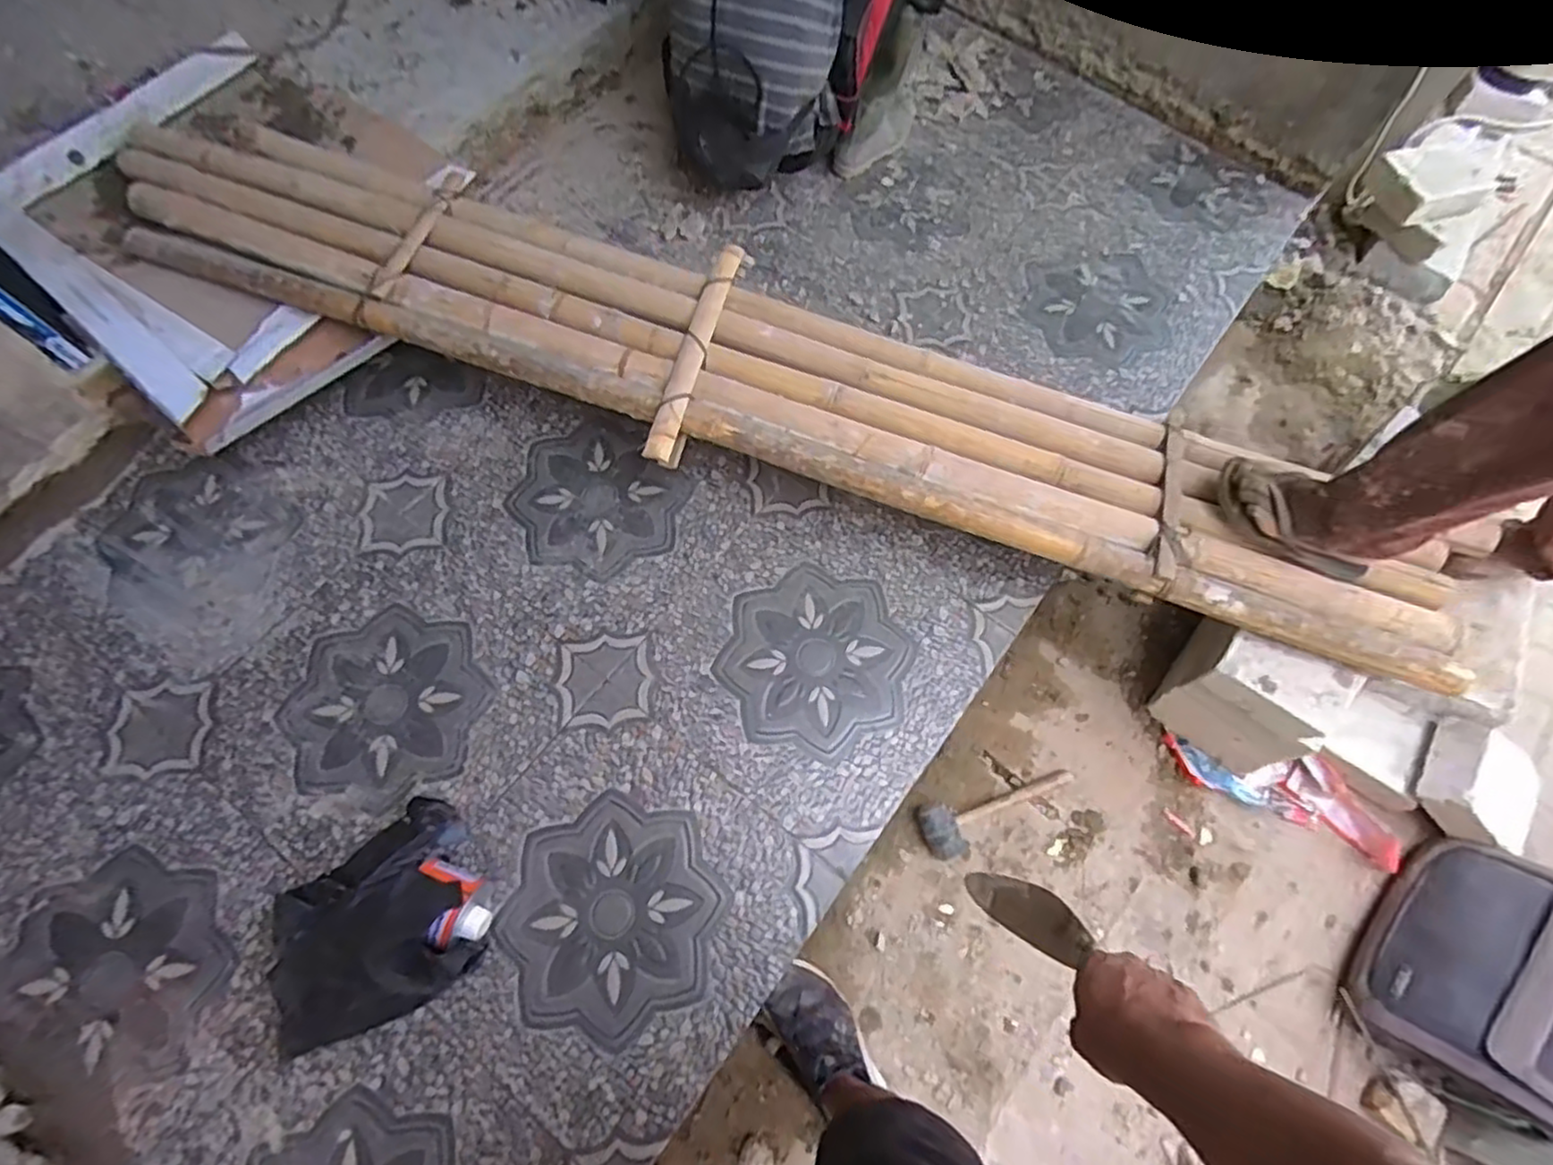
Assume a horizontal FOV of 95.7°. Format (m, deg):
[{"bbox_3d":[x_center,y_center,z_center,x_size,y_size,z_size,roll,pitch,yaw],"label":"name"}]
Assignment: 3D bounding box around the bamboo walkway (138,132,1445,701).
[{"bbox_3d":[-0.063,-0.363,1.165,2.361,0.090,0.352,19,68,7],"label":"bamboo walkway"}]

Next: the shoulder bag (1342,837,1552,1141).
[{"bbox_3d":[1.127,0.608,1.103,0.239,0.251,0.384,39,72,14],"label":"shoulder bag"}]

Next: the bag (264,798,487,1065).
[{"bbox_3d":[-0.584,0.482,0.988,0.286,0.135,0.264,-20,69,-9],"label":"bag"}]

